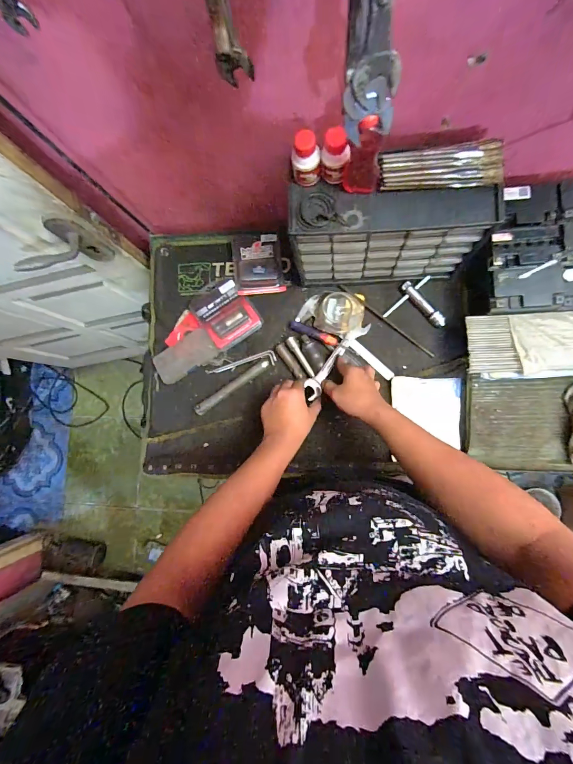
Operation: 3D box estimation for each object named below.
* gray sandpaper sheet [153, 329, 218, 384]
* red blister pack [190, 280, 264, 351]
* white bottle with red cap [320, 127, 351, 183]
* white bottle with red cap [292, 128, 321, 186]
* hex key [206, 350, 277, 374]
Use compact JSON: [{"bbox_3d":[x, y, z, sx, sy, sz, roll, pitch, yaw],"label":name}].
[{"bbox_3d":[-0.214,-0.056,0.714,0.132,0.015,0.072,-35,82,3],"label":"gray sandpaper sheet"},{"bbox_3d":[-0.124,-0.140,0.706,0.108,0.026,0.122,-36,82,3],"label":"red blister pack"},{"bbox_3d":[0.067,-0.307,0.463,0.037,0.068,0.035,-1,85,7],"label":"white bottle with red cap"},{"bbox_3d":[0.027,-0.307,0.466,0.039,0.061,0.034,-3,85,7],"label":"white bottle with red cap"},{"bbox_3d":[-0.096,-0.039,0.716,0.150,0.008,0.030,-11,84,6],"label":"hex key"}]

